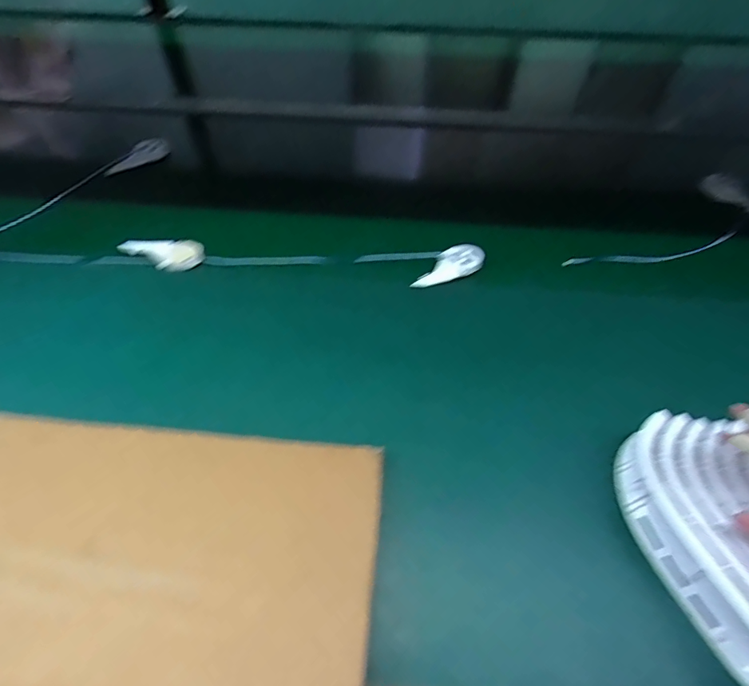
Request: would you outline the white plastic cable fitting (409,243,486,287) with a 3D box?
[{"bbox_3d":[0.092,-0.095,0.565,0.099,0.018,0.039,-29,58,-4],"label":"white plastic cable fitting"}]

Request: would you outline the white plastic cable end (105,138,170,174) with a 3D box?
[{"bbox_3d":[-0.376,-0.293,0.706,0.099,0.026,0.027,-29,58,-3],"label":"white plastic cable end"}]

